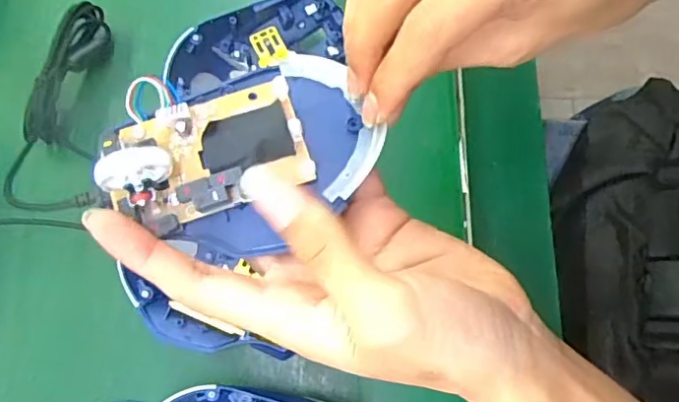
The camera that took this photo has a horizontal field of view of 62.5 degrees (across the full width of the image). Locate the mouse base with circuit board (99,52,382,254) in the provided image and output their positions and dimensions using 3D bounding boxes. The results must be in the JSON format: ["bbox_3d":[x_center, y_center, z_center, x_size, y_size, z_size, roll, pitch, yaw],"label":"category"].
[{"bbox_3d":[-0.040,-0.018,0.225,0.107,0.018,0.073,-15,76,-5],"label":"mouse base with circuit board"}]

